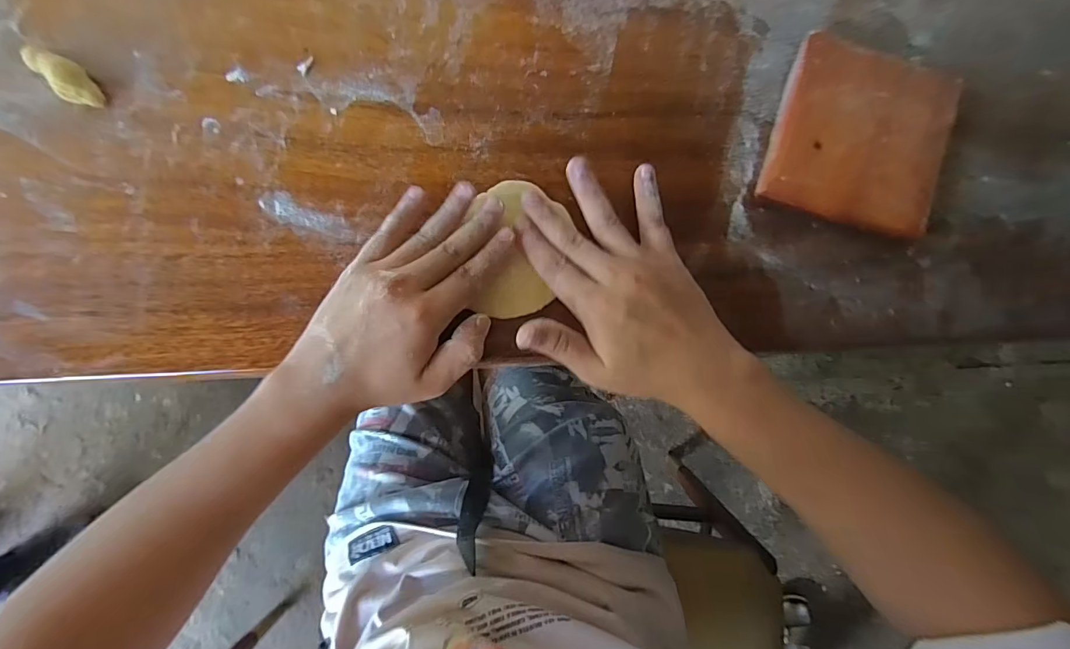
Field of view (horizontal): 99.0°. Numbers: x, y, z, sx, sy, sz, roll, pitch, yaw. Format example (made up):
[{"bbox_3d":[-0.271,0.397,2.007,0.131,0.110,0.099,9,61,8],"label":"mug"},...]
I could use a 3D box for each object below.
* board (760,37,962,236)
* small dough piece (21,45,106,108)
[{"bbox_3d":[0.240,-0.137,0.338,0.120,0.023,0.133,20,83,2],"label":"board"},{"bbox_3d":[-0.347,-0.183,0.335,0.063,0.016,0.024,37,84,4],"label":"small dough piece"}]

